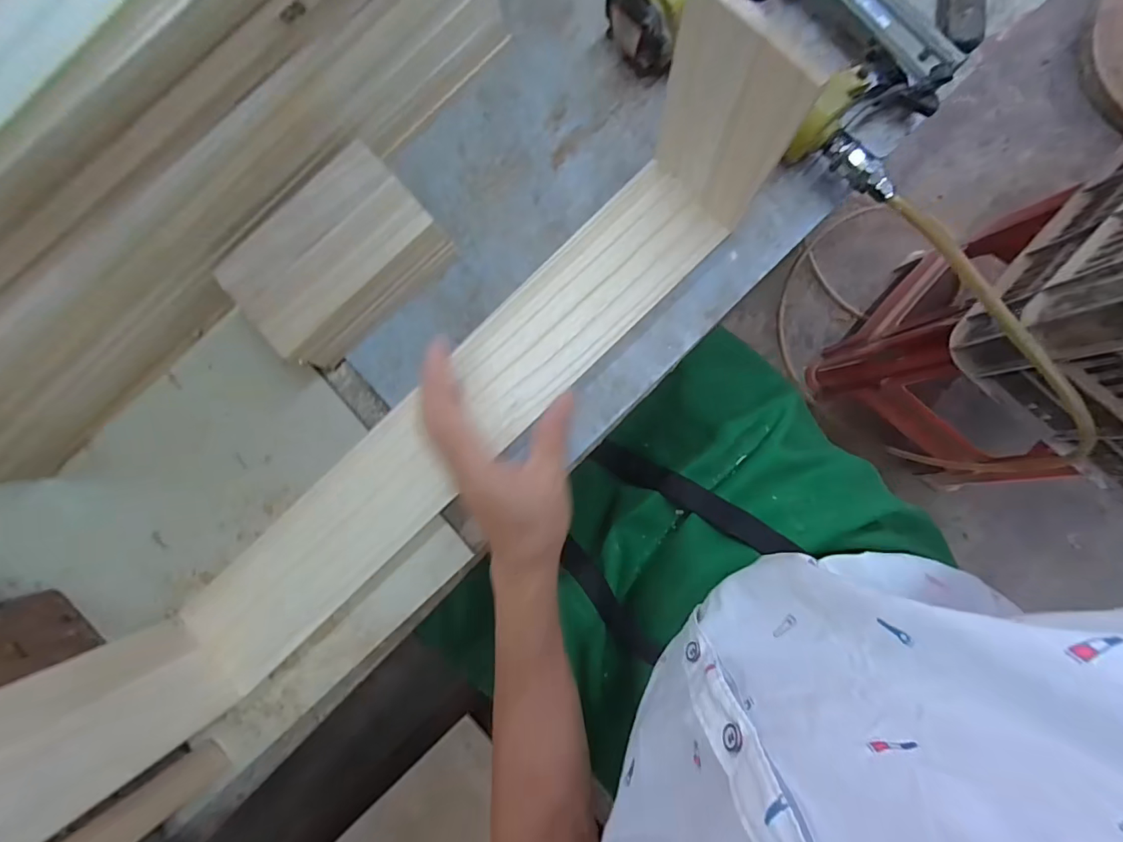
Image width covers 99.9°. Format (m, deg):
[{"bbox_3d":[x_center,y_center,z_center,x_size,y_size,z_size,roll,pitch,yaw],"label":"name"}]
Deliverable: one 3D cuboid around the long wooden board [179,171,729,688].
[{"bbox_3d":[-0.092,0.006,0.388,0.526,0.019,0.090,-43,83,1],"label":"long wooden board"}]

